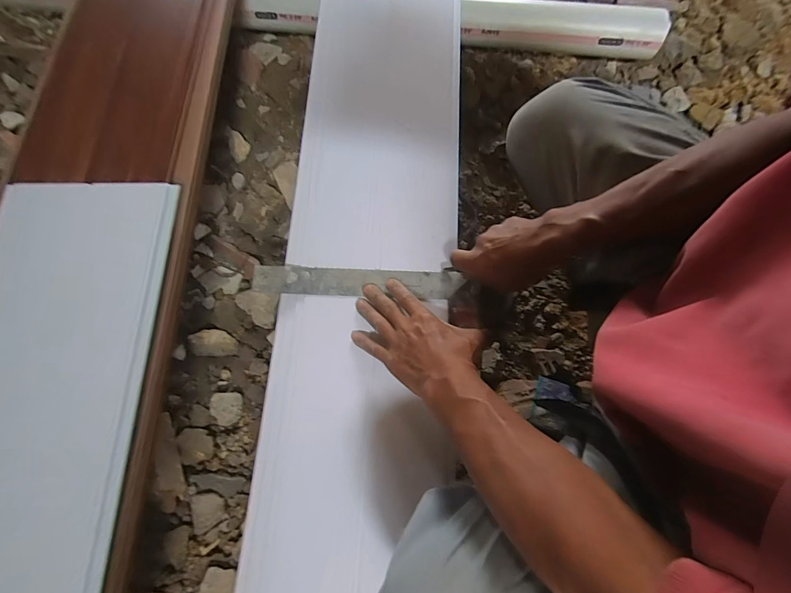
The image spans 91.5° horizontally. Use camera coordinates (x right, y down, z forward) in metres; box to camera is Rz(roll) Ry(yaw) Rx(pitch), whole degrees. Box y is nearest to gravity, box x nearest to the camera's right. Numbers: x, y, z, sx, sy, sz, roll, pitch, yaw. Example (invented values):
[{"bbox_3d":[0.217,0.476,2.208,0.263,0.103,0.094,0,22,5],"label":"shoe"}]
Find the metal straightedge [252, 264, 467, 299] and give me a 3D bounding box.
[{"bbox_3d":[-0.053,-0.020,0.519,0.276,0.008,0.039,3,74,2],"label":"metal straightedge"}]

